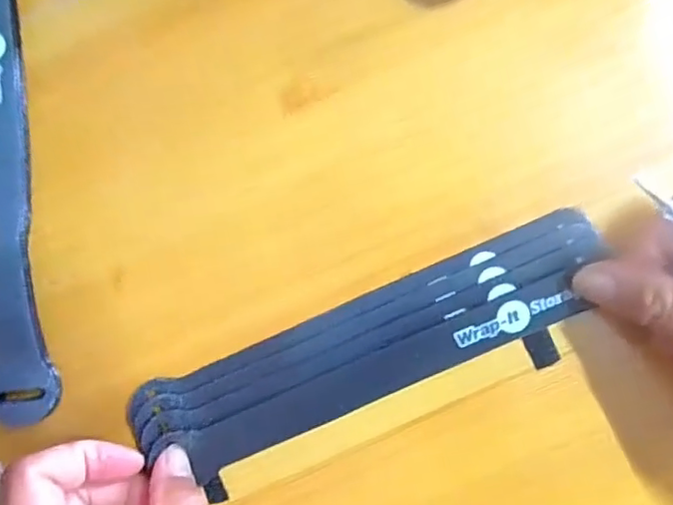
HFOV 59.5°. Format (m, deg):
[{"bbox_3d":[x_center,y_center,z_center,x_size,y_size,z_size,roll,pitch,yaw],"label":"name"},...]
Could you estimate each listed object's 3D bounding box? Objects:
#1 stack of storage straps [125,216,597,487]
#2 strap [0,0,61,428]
[{"bbox_3d":[0.013,0.039,0.239,0.195,0.009,0.040,-24,88,3],"label":"stack of storage straps"},{"bbox_3d":[-0.140,-0.030,0.246,0.023,0.012,0.198,-6,89,4],"label":"strap"}]

